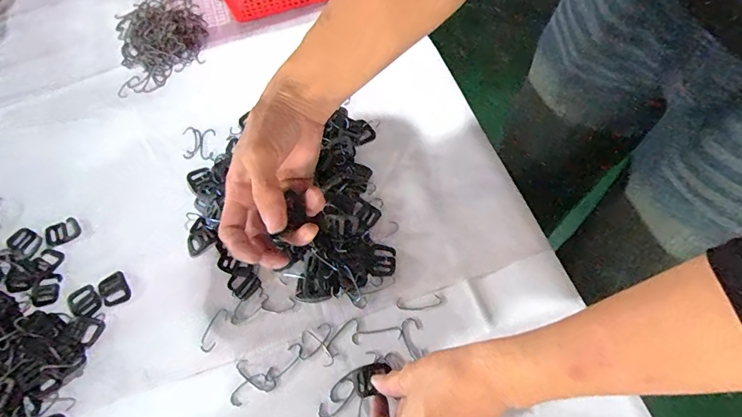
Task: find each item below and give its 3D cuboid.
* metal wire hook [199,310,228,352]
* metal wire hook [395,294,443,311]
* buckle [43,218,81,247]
[{"bbox_3d":[-0.144,0.110,0.398,0.015,0.004,0.040,13,63,9],"label":"metal wire hook"},{"bbox_3d":[0.046,0.087,0.404,0.043,0.004,0.013,-6,61,-1],"label":"metal wire hook"},{"bbox_3d":[-0.320,0.025,0.453,0.032,0.004,0.026,-33,65,-15],"label":"buckle"}]

